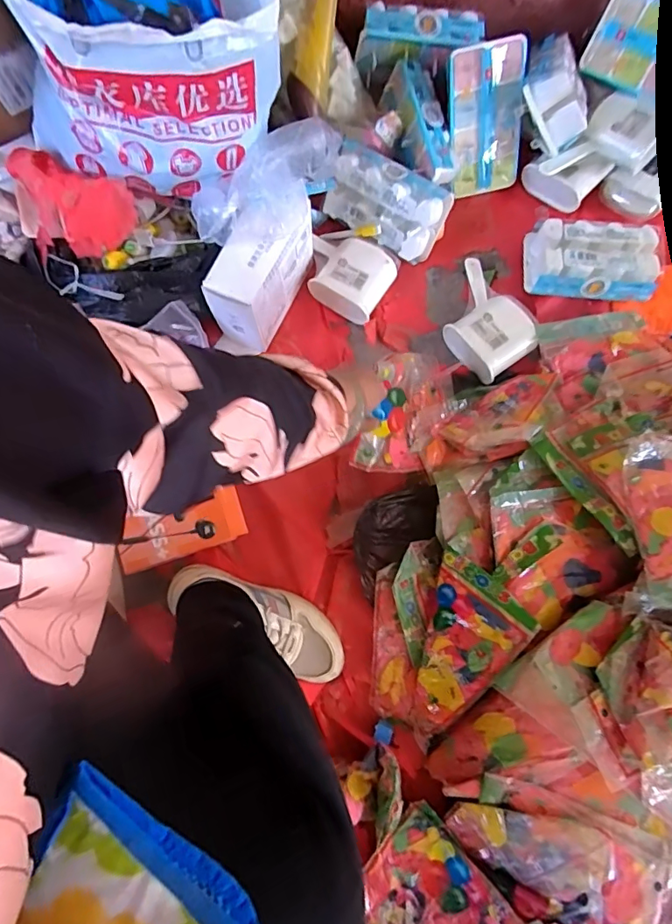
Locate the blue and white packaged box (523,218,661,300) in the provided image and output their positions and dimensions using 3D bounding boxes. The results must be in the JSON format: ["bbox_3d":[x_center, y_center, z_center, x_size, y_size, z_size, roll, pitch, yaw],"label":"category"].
[{"bbox_3d":[0.376,-0.300,0.727,0.176,0.049,0.101,6,78,2],"label":"blue and white packaged box"}]

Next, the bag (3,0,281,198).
[{"bbox_3d":[-0.192,-0.464,0.535,0.254,0.201,0.262,-5,78,0],"label":"bag"}]

